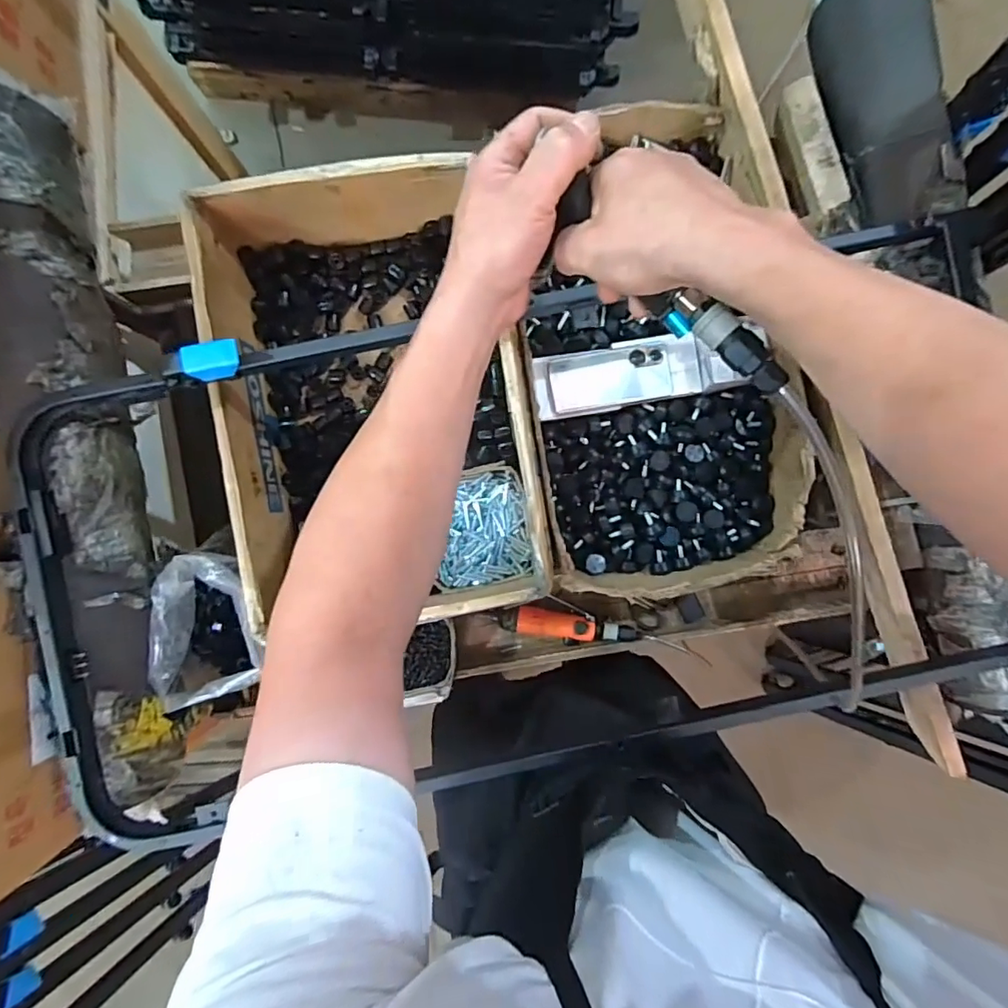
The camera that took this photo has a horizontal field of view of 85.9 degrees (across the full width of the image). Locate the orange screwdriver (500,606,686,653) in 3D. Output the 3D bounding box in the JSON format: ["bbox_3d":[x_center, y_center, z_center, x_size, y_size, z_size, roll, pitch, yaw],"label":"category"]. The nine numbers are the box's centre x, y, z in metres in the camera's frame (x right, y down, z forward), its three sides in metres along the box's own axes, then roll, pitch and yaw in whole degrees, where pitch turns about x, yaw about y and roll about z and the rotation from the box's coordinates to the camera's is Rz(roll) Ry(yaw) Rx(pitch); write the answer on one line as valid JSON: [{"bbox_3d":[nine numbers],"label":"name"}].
[{"bbox_3d":[0.133,0.193,0.813,0.279,0.038,0.044,9,90,-1],"label":"orange screwdriver"}]

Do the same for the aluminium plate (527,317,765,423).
[{"bbox_3d":[0.185,-0.177,0.719,0.288,0.016,0.083,-11,91,-1],"label":"aluminium plate"}]

